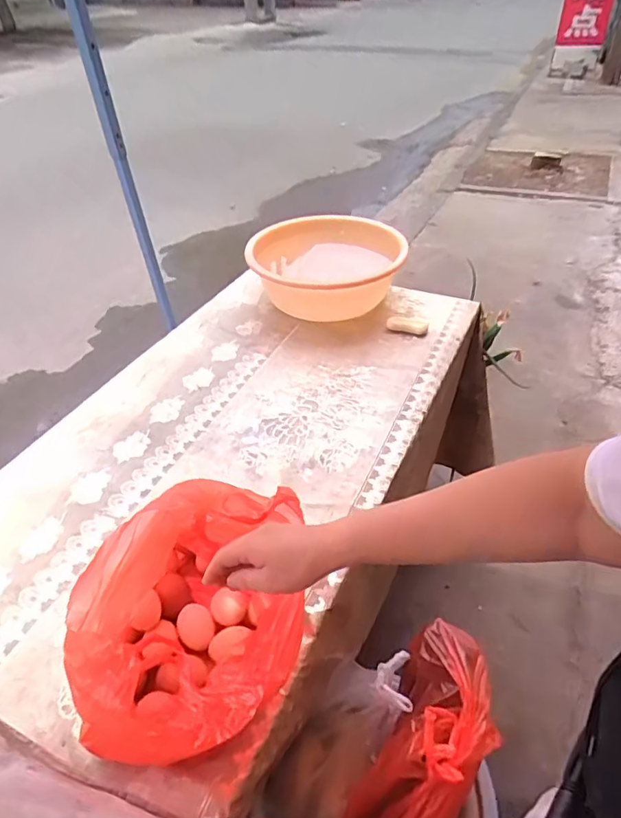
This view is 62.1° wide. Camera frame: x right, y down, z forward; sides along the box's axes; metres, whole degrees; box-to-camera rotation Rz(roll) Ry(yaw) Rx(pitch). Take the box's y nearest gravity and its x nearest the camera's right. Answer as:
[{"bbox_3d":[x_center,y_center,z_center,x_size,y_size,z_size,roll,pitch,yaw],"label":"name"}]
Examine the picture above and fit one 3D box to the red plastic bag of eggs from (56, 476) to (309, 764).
[{"bbox_3d":[-0.121,0.222,0.564,0.200,0.184,0.257,7,42,11],"label":"red plastic bag of eggs"}]

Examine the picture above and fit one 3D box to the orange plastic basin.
[{"bbox_3d":[0.032,-0.342,1.256,0.362,0.155,0.359,-1,41,1],"label":"orange plastic basin"}]

